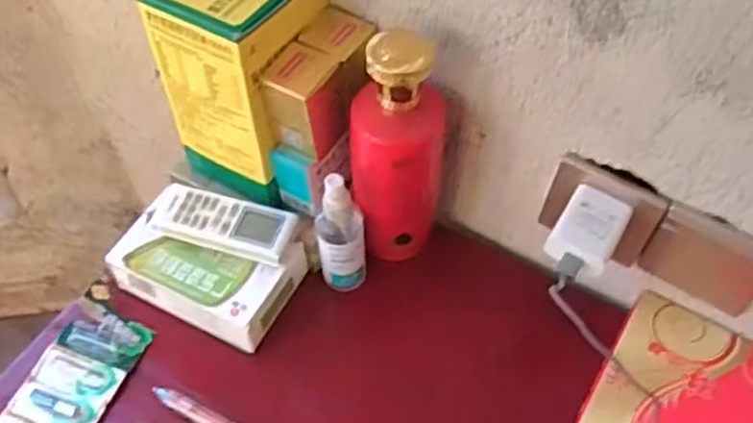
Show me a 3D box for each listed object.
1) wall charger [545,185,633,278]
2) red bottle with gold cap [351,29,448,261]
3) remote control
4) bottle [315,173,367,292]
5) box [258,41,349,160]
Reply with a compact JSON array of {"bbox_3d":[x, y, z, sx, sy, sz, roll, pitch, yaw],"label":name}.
[{"bbox_3d":[0.159,0.012,0.541,0.045,0.023,0.062,27,58,18],"label":"wall charger"},{"bbox_3d":[0.017,-0.045,0.582,0.071,0.206,0.062,9,54,6],"label":"red bottle with gold cap"},{"bbox_3d":[-0.133,0.010,0.626,0.120,0.019,0.048,12,54,8],"label":"remote control"},{"bbox_3d":[-0.029,0.022,0.601,0.039,0.138,0.028,-3,54,-3],"label":"bottle"},{"bbox_3d":[-0.055,-0.085,0.581,0.047,0.079,0.050,27,58,18],"label":"box"}]

